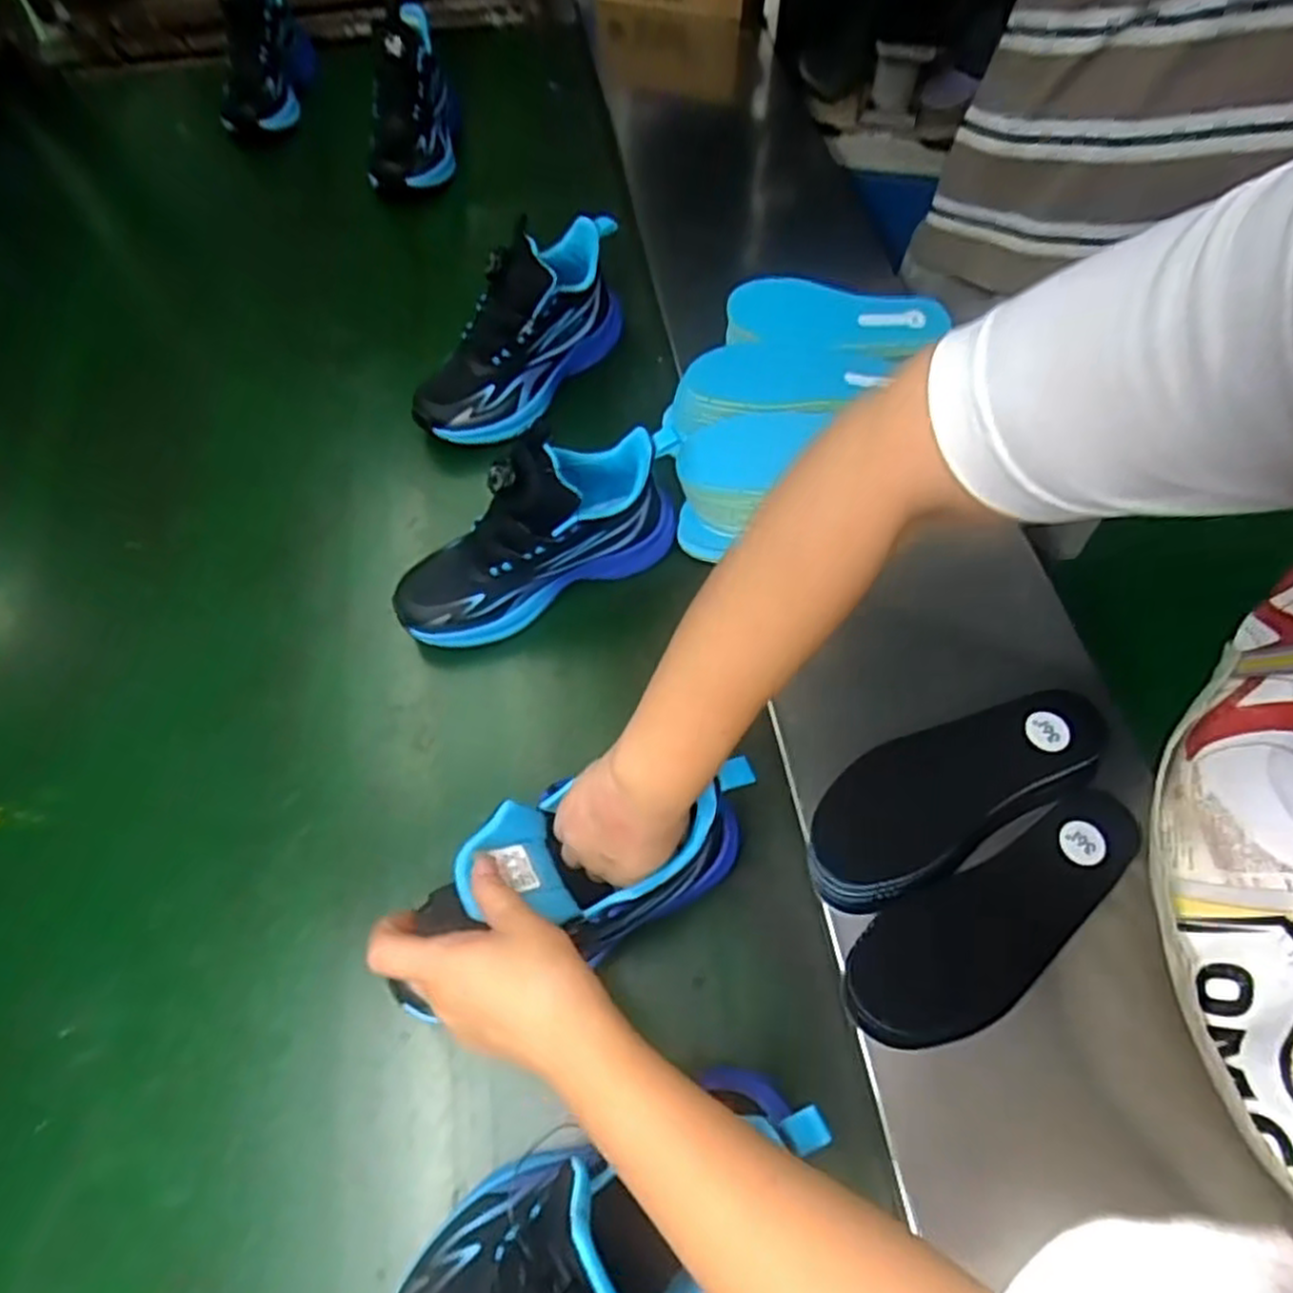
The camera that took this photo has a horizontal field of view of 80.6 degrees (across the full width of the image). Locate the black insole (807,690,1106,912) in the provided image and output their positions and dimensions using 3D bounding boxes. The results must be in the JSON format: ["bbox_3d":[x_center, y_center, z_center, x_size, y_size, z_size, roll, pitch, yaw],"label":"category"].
[{"bbox_3d":[0.193,0.087,0.483,0.209,0.013,0.077,-28,72,-10],"label":"black insole"}]

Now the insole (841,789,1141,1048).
[{"bbox_3d":[0.214,0.163,0.458,0.212,0.010,0.073,-27,69,-11],"label":"insole"}]

